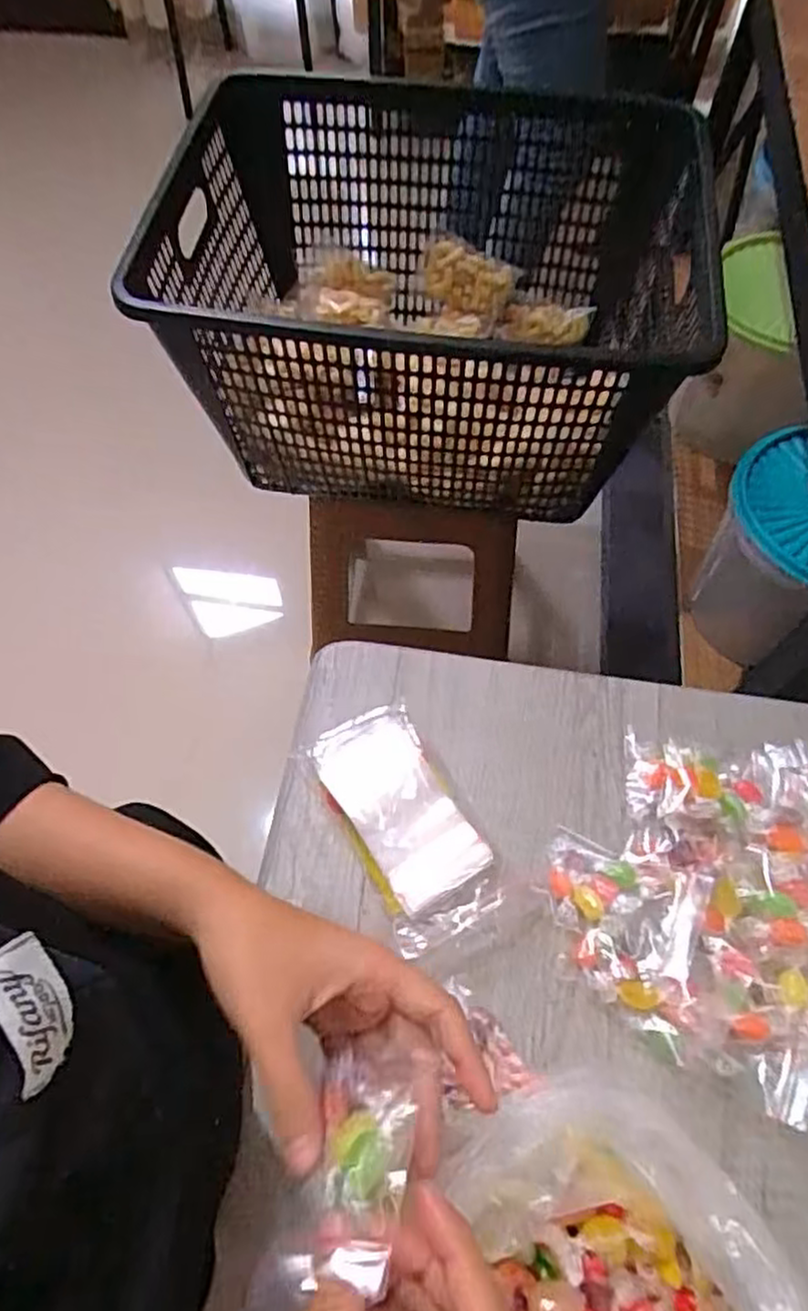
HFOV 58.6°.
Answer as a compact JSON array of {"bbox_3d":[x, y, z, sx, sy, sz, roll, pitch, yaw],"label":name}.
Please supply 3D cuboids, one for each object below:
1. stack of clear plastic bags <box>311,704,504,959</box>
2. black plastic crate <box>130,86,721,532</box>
[{"bbox_3d":[0.000,0.104,0.454,0.071,0.036,0.146,-25,65,-12],"label":"stack of clear plastic bags"},{"bbox_3d":[0.032,-0.409,0.855,0.579,0.275,0.439,6,63,4],"label":"black plastic crate"}]

